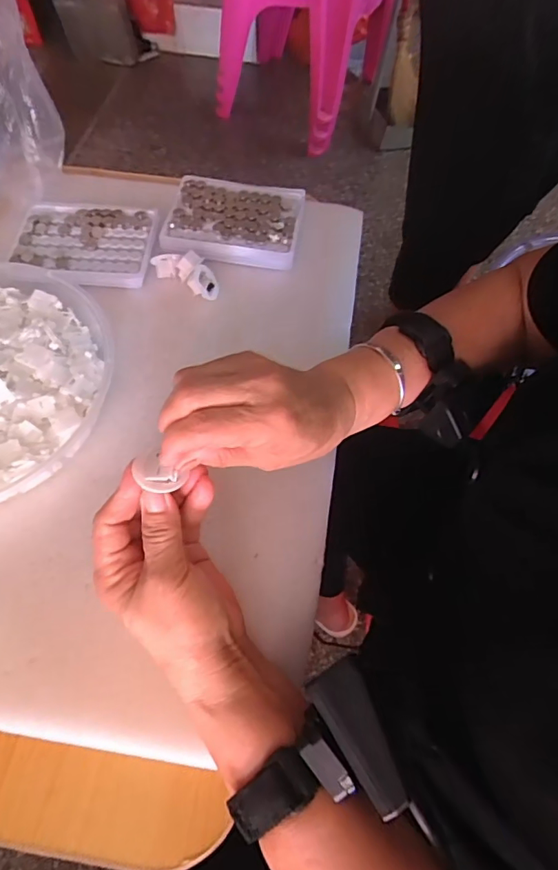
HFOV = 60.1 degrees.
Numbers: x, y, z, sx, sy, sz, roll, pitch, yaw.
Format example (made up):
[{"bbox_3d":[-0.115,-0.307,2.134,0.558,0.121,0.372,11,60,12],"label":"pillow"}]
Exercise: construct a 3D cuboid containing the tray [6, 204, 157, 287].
[{"bbox_3d":[-0.190,-0.187,0.468,0.132,0.012,0.098,3,62,-2],"label":"tray"}]

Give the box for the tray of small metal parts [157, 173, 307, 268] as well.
[{"bbox_3d":[-0.044,-0.214,0.482,0.127,0.021,0.095,8,62,1],"label":"tray of small metal parts"}]

